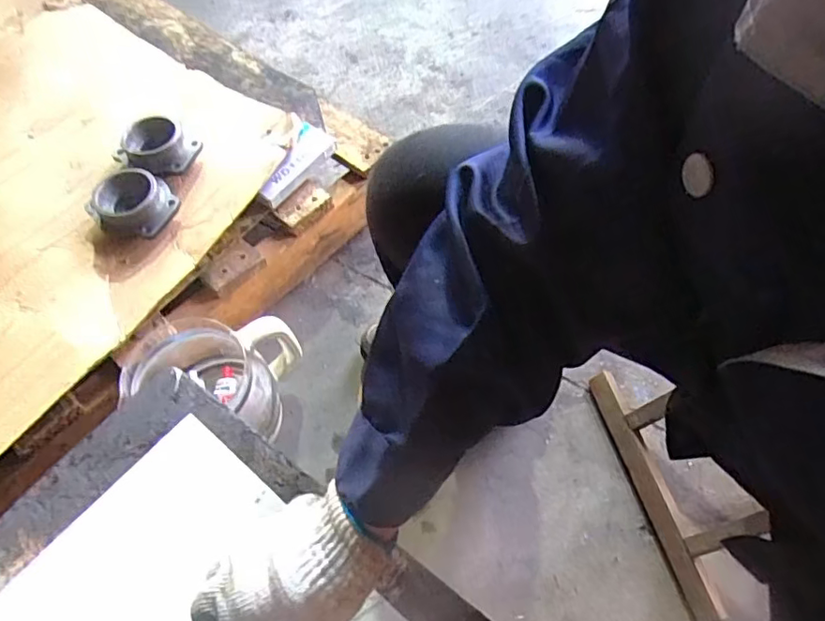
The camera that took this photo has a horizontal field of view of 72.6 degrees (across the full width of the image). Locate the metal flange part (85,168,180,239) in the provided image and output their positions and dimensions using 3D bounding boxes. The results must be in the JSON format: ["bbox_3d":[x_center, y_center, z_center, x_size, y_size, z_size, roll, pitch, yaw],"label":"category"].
[{"bbox_3d":[-0.389,-0.150,0.783,0.104,0.049,0.096,-1,60,1],"label":"metal flange part"}]

